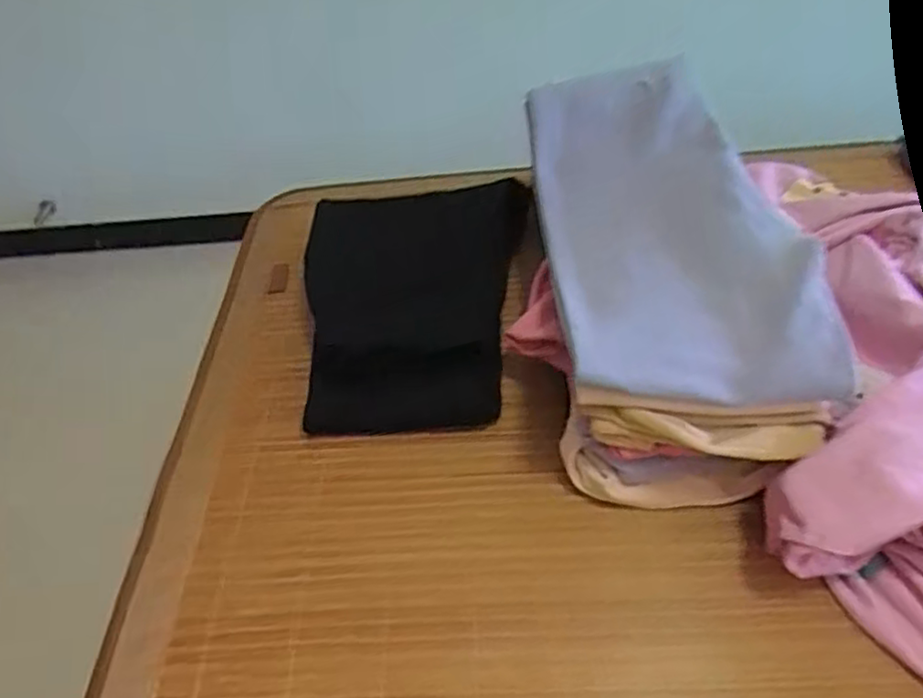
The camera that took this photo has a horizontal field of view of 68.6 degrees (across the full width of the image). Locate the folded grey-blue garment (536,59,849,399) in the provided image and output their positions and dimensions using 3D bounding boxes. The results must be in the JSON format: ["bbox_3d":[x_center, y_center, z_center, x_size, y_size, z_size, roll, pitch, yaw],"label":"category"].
[{"bbox_3d":[0.190,-0.140,0.666,0.219,0.054,0.452,-4,47,2],"label":"folded grey-blue garment"}]

